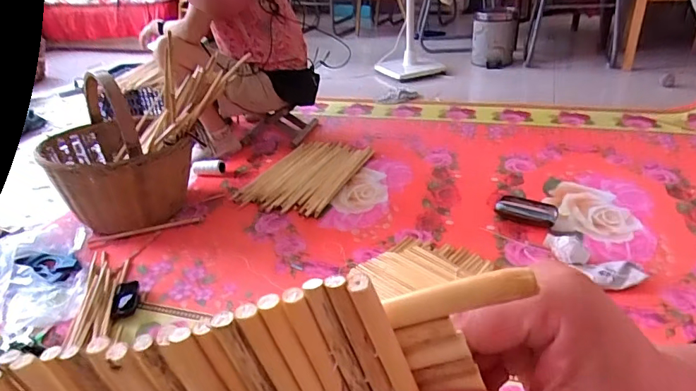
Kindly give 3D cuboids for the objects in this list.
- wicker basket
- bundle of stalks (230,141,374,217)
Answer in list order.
[{"bbox_3d":[-0.677,-0.119,1.362,0.359,0.374,0.387,-22,33,-28],"label":"wicker basket"},{"bbox_3d":[-0.143,-0.078,1.544,0.318,0.029,0.438,10,32,24],"label":"bundle of stalks"}]

